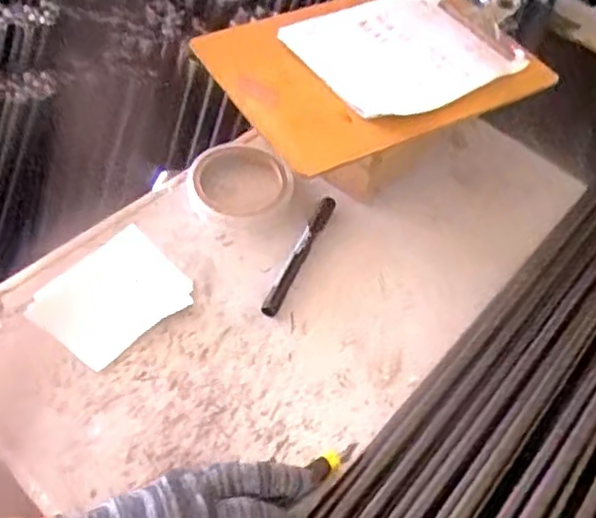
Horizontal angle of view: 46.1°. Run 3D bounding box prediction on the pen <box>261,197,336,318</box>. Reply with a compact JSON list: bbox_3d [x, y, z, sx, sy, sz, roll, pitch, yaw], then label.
[{"bbox_3d":[0.003,-0.005,0.623,0.016,0.009,0.137,23,53,10],"label":"pen"}]

